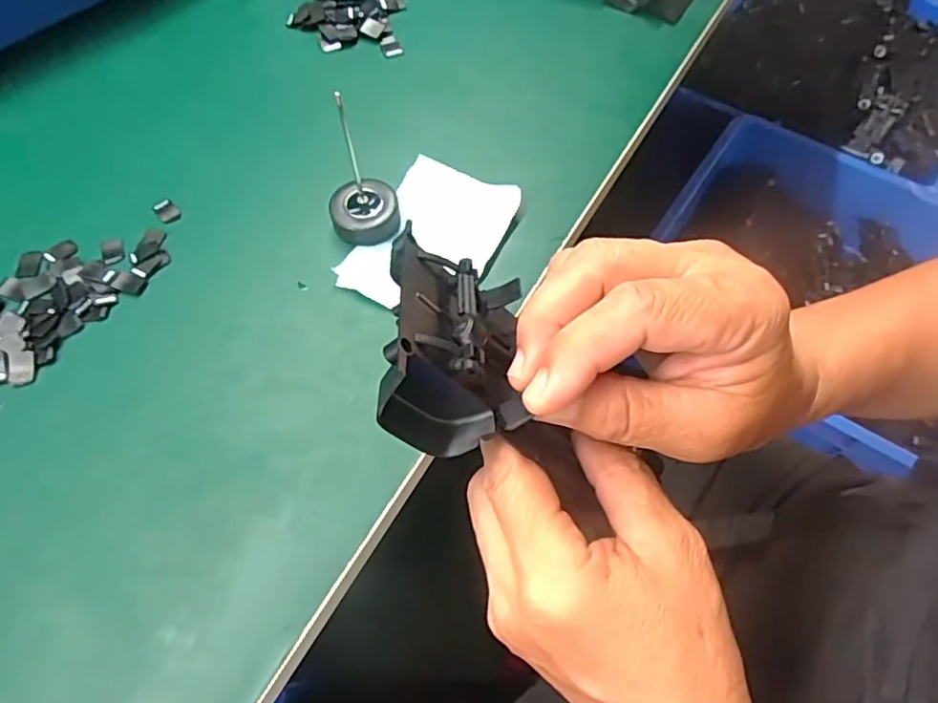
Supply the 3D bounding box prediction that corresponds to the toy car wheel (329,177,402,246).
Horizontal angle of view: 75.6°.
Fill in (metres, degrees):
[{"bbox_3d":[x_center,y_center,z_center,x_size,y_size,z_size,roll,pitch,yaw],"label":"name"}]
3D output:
[{"bbox_3d":[-0.057,-0.078,0.336,0.037,0.021,0.038,1,61,-1],"label":"toy car wheel"}]

